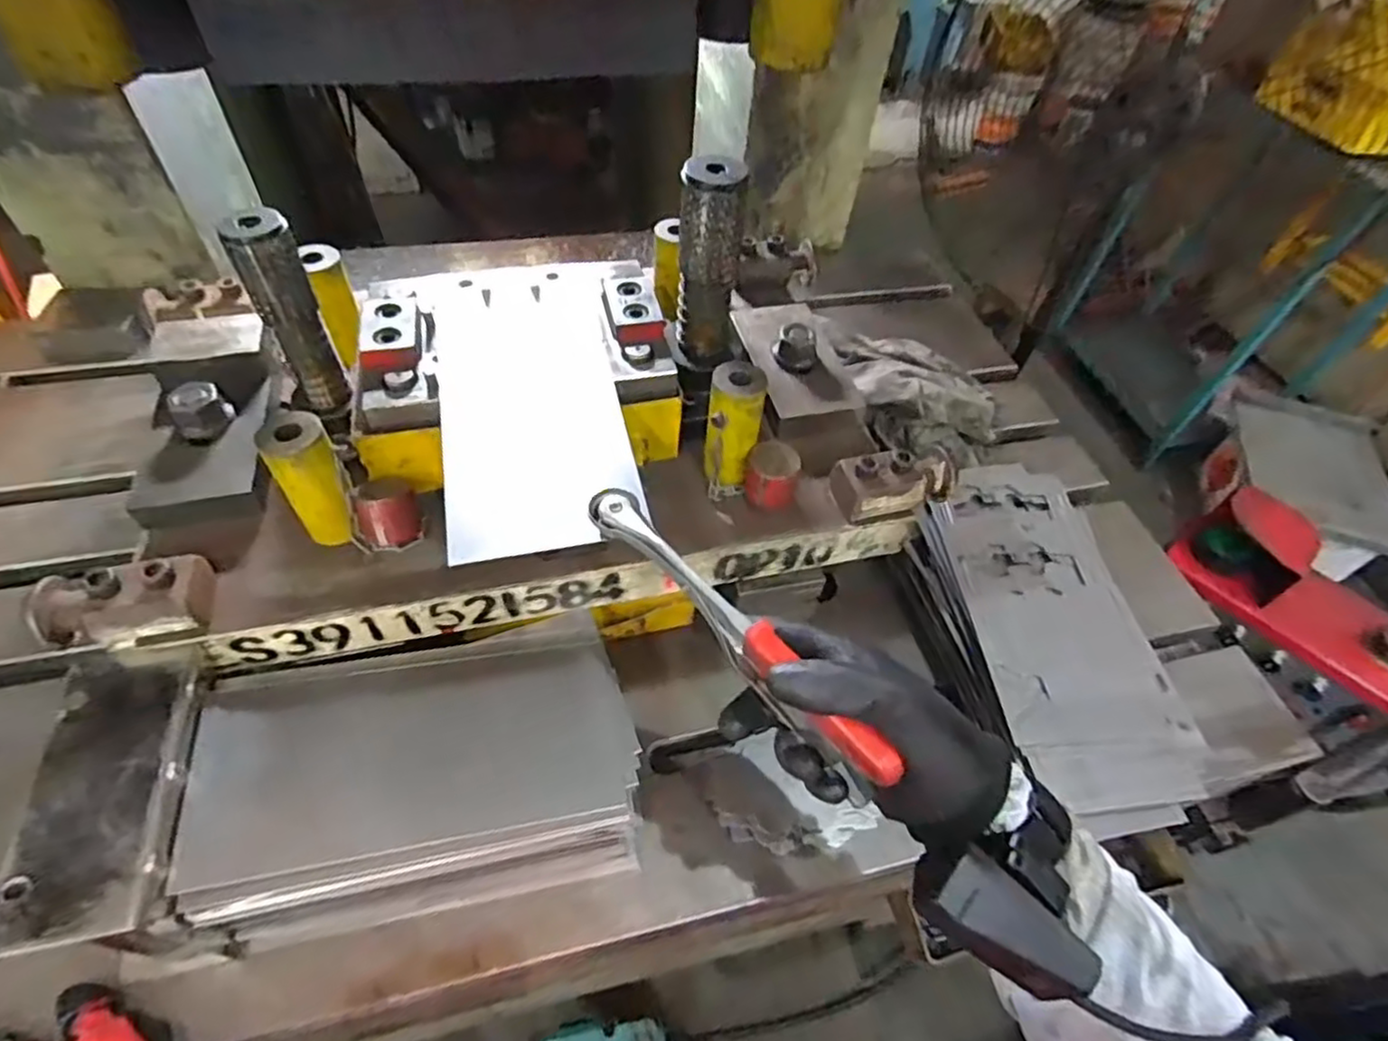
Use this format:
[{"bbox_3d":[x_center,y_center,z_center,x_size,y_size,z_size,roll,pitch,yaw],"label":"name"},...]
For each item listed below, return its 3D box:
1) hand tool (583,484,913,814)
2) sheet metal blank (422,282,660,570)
[{"bbox_3d":[0.014,0.053,0.363,0.023,0.035,0.213,-32,59,-26],"label":"hand tool"},{"bbox_3d":[-0.113,-0.088,0.487,0.125,0.008,0.261,-10,54,-13],"label":"sheet metal blank"}]

